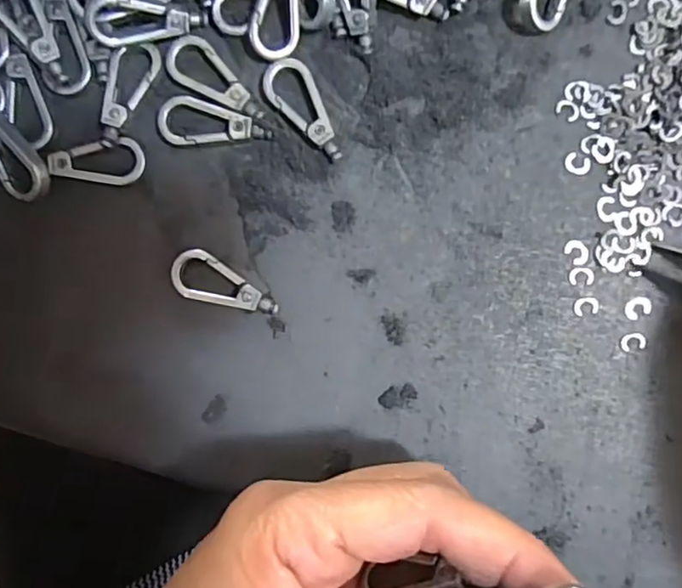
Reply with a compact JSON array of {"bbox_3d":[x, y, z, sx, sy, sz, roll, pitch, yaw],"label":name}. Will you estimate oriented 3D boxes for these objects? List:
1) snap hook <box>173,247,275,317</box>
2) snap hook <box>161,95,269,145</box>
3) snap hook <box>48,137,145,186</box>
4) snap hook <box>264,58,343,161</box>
[{"bbox_3d":[-0.038,-0.004,0.200,0.036,0.007,0.015,15,93,1],"label":"snap hook"},{"bbox_3d":[-0.041,-0.054,0.198,0.036,0.004,0.015,13,93,1],"label":"snap hook"},{"bbox_3d":[-0.079,-0.044,0.198,0.029,0.004,0.015,7,93,1],"label":"snap hook"},{"bbox_3d":[-0.010,-0.061,0.197,0.015,0.004,0.037,-42,91,3],"label":"snap hook"}]

